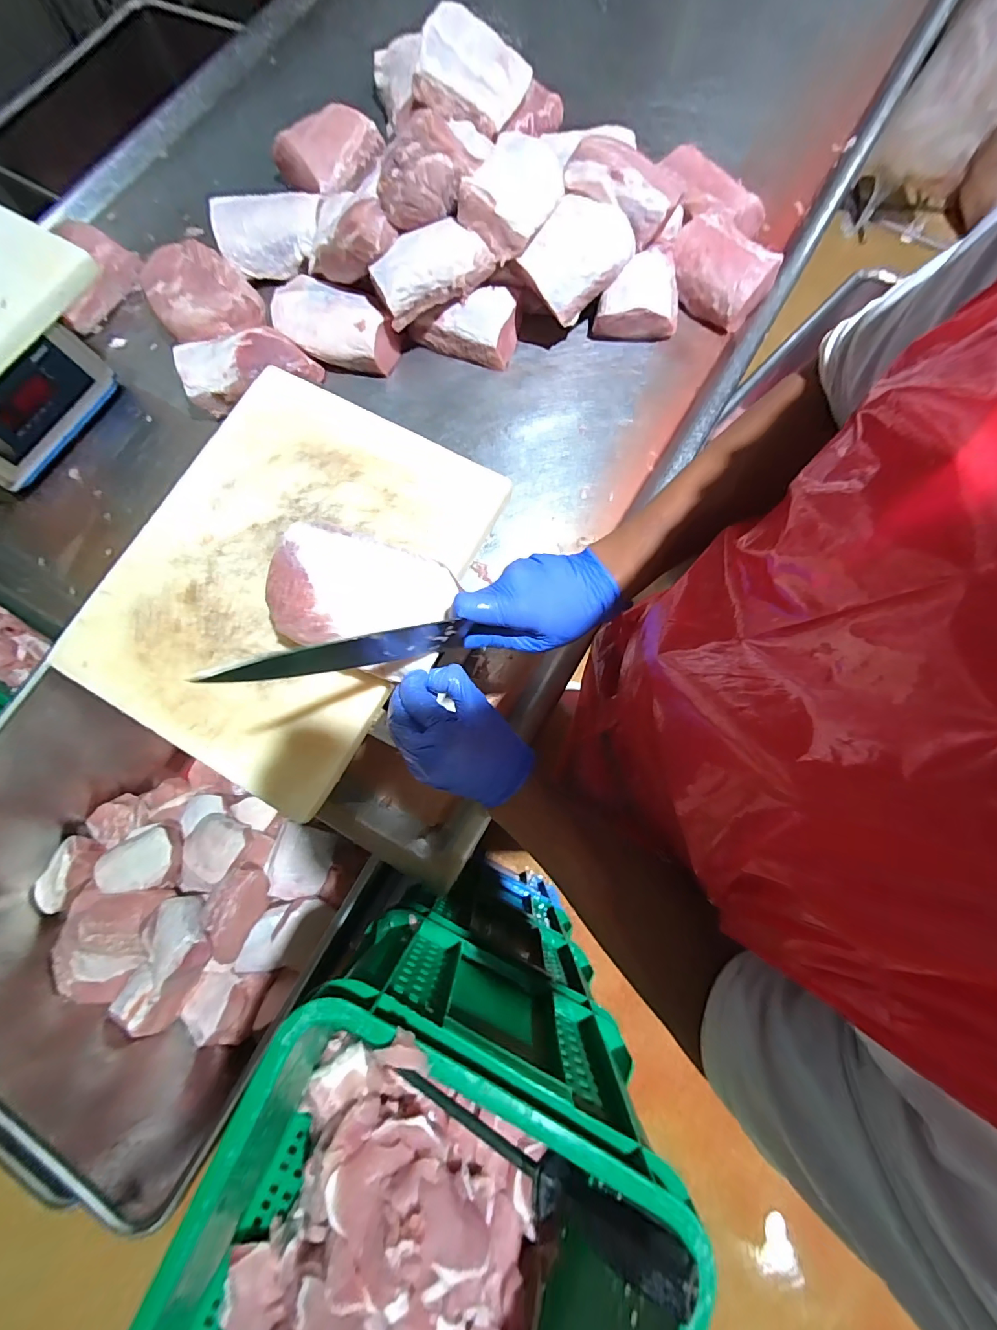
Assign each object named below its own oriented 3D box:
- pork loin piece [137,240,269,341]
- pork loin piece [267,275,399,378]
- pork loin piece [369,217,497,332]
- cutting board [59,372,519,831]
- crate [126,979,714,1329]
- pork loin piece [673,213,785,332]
[{"bbox_3d":[-0.453,-0.564,0.698,0.142,0.062,0.176,-37,79,-7],"label":"pork loin piece"},{"bbox_3d":[-0.243,-0.508,0.691,0.199,0.057,0.106,19,78,6],"label":"pork loin piece"},{"bbox_3d":[-0.093,-0.549,0.636,0.153,0.057,0.072,-25,77,-4],"label":"pork loin piece"},{"bbox_3d":[-0.208,-0.095,0.447,0.302,0.014,0.368,28,79,8],"label":"cutting board"},{"bbox_3d":[-0.098,0.585,0.408,0.366,0.257,0.524,25,79,7],"label":"crate"},{"bbox_3d":[0.337,-0.602,0.697,0.149,0.061,0.114,38,80,9],"label":"pork loin piece"}]

